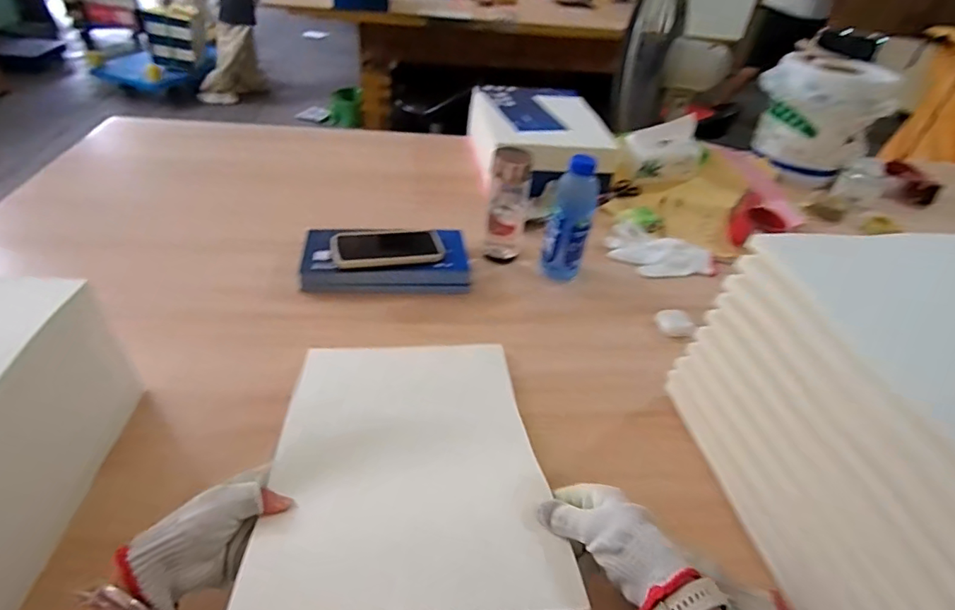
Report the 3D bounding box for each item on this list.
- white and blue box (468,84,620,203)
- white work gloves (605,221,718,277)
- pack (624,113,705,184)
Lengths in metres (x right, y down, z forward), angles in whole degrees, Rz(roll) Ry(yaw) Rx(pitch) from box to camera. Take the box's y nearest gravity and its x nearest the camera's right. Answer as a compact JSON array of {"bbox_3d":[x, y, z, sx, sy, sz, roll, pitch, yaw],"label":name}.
[{"bbox_3d":[0.144,-0.387,1.151,0.277,0.111,0.409,-2,41,-10],"label":"white and blue box"},{"bbox_3d":[0.345,-0.107,0.941,0.192,0.027,0.152,5,40,-2],"label":"white work gloves"},{"bbox_3d":[0.416,-0.334,1.102,0.170,0.122,0.073,0,40,-9],"label":"pack"}]

